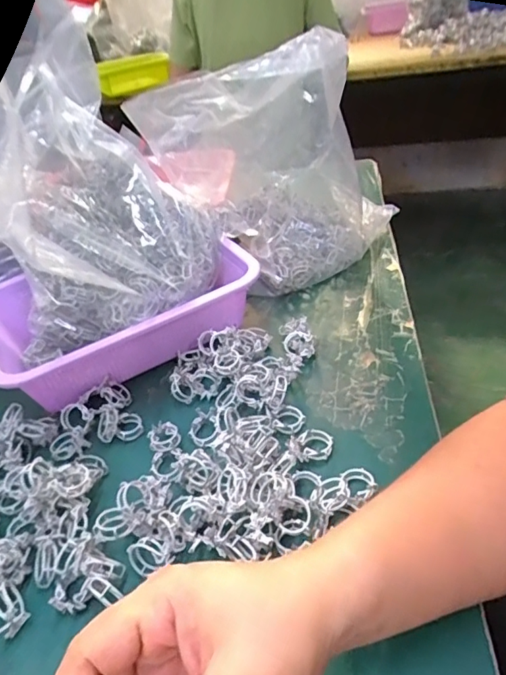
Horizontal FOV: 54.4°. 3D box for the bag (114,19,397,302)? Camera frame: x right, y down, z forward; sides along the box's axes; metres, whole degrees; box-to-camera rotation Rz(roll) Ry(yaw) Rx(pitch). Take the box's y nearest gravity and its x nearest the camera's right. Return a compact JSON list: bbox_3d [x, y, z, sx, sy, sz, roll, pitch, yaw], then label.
[{"bbox_3d":[0.020,-0.205,0.580,0.228,0.245,0.206,18,45,33],"label":"bag"}]

